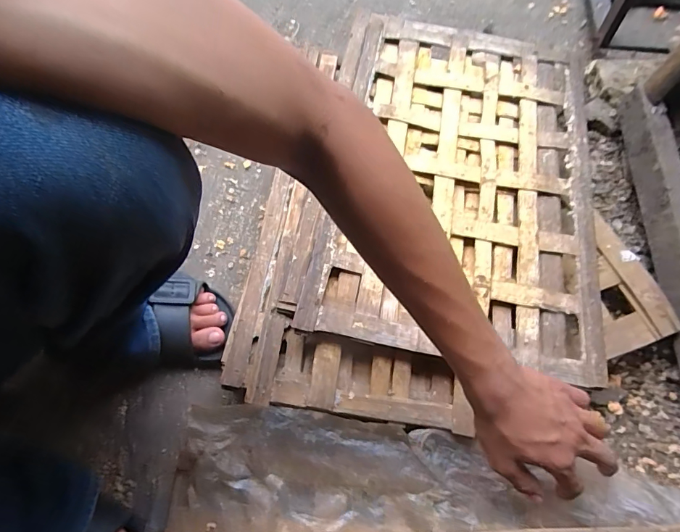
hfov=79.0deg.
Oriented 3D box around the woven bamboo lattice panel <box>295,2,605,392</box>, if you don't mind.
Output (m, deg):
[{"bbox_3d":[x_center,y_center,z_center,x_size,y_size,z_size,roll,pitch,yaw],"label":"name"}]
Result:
[{"bbox_3d":[0.157,-0.139,0.568,0.360,0.030,0.534,11,67,2],"label":"woven bamboo lattice panel"}]

